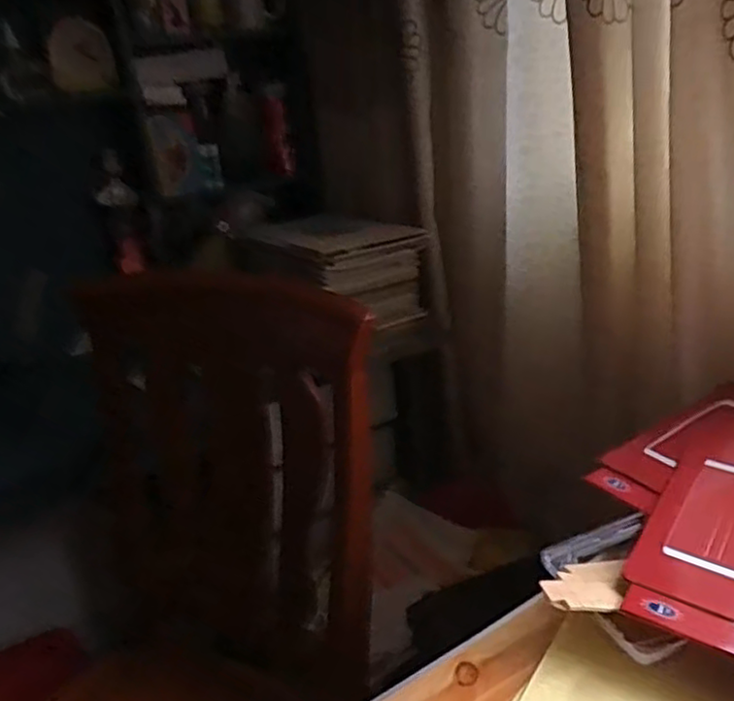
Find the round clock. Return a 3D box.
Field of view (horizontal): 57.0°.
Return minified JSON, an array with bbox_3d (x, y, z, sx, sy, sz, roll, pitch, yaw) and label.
[{"bbox_3d":[-0.479,-0.494,1.133,0.031,0.110,0.127,10,27,27],"label":"round clock"}]

